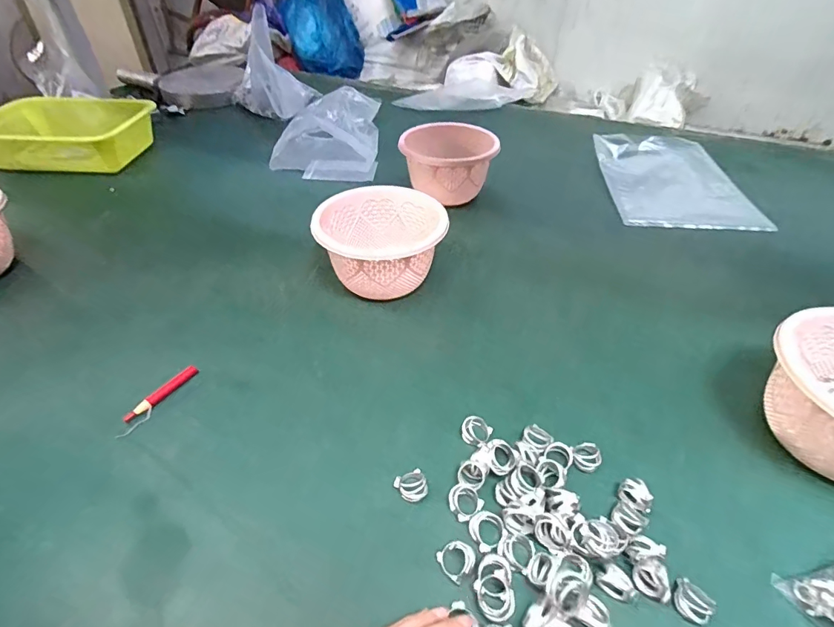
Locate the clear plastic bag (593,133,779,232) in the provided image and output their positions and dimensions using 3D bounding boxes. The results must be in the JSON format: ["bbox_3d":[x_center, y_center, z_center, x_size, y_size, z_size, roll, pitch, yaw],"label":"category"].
[{"bbox_3d":[0.421,-0.226,0.744,0.201,0.030,0.291,2,43,3],"label":"clear plastic bag"}]

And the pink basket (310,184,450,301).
[{"bbox_3d":[-0.044,-0.078,0.535,0.144,0.089,0.140,-13,44,-13],"label":"pink basket"}]

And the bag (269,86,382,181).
[{"bbox_3d":[-0.172,-0.345,0.855,0.191,0.076,0.265,-2,42,-1],"label":"bag"}]

